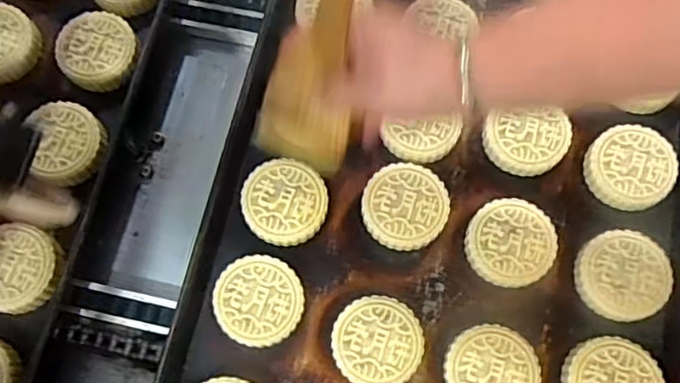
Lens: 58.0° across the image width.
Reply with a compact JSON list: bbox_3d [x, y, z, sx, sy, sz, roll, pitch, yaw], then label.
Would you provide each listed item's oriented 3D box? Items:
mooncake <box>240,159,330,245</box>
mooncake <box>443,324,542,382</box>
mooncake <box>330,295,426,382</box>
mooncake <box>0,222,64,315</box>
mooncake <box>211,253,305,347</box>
[{"bbox_3d":[-0.047,0.009,0.516,0.070,0.019,0.068,0,74,-1],"label":"mooncake"},{"bbox_3d":[0.118,0.142,0.483,0.068,0.025,0.069,0,74,-1],"label":"mooncake"},{"bbox_3d":[0.030,0.121,0.490,0.070,0.026,0.069,14,74,3],"label":"mooncake"},{"bbox_3d":[-0.268,0.062,0.505,0.070,0.026,0.068,20,75,4],"label":"mooncake"},{"bbox_3d":[-0.066,0.089,0.499,0.070,0.024,0.069,0,74,-1],"label":"mooncake"}]

